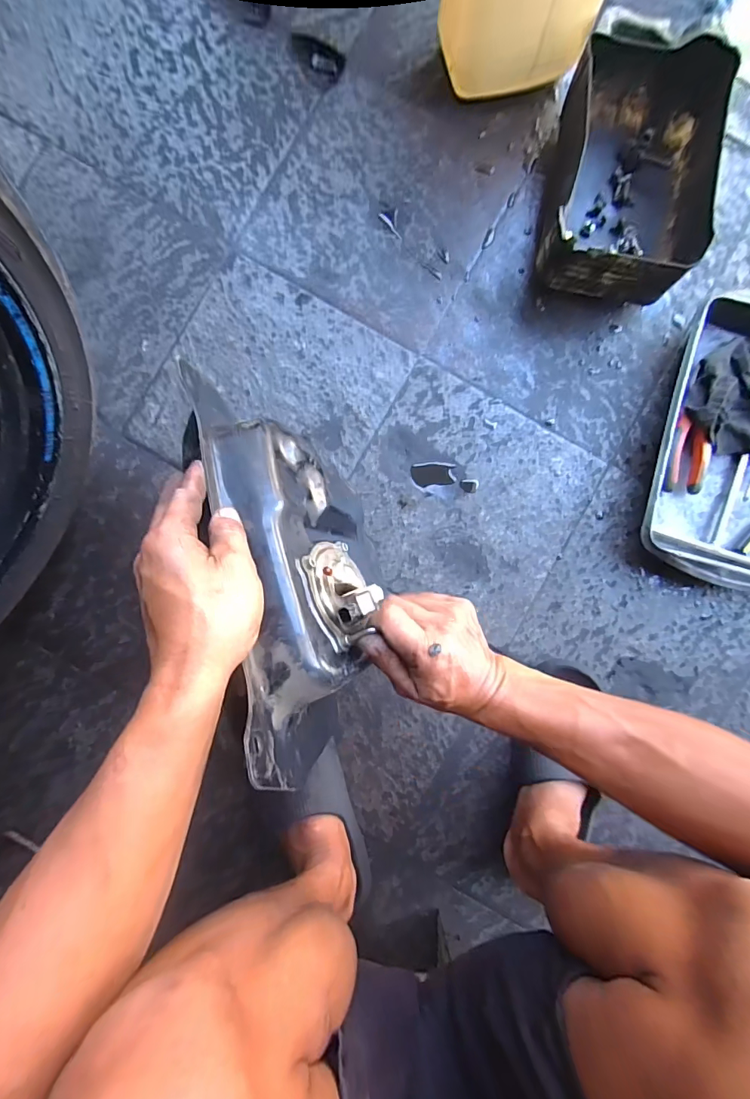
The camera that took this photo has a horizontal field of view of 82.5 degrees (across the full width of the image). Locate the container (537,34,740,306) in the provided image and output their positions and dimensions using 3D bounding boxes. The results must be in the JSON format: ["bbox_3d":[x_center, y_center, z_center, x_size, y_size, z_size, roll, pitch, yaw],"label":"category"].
[{"bbox_3d":[0.320,-0.469,0.541,0.175,0.103,0.276,12,89,0],"label":"container"}]

